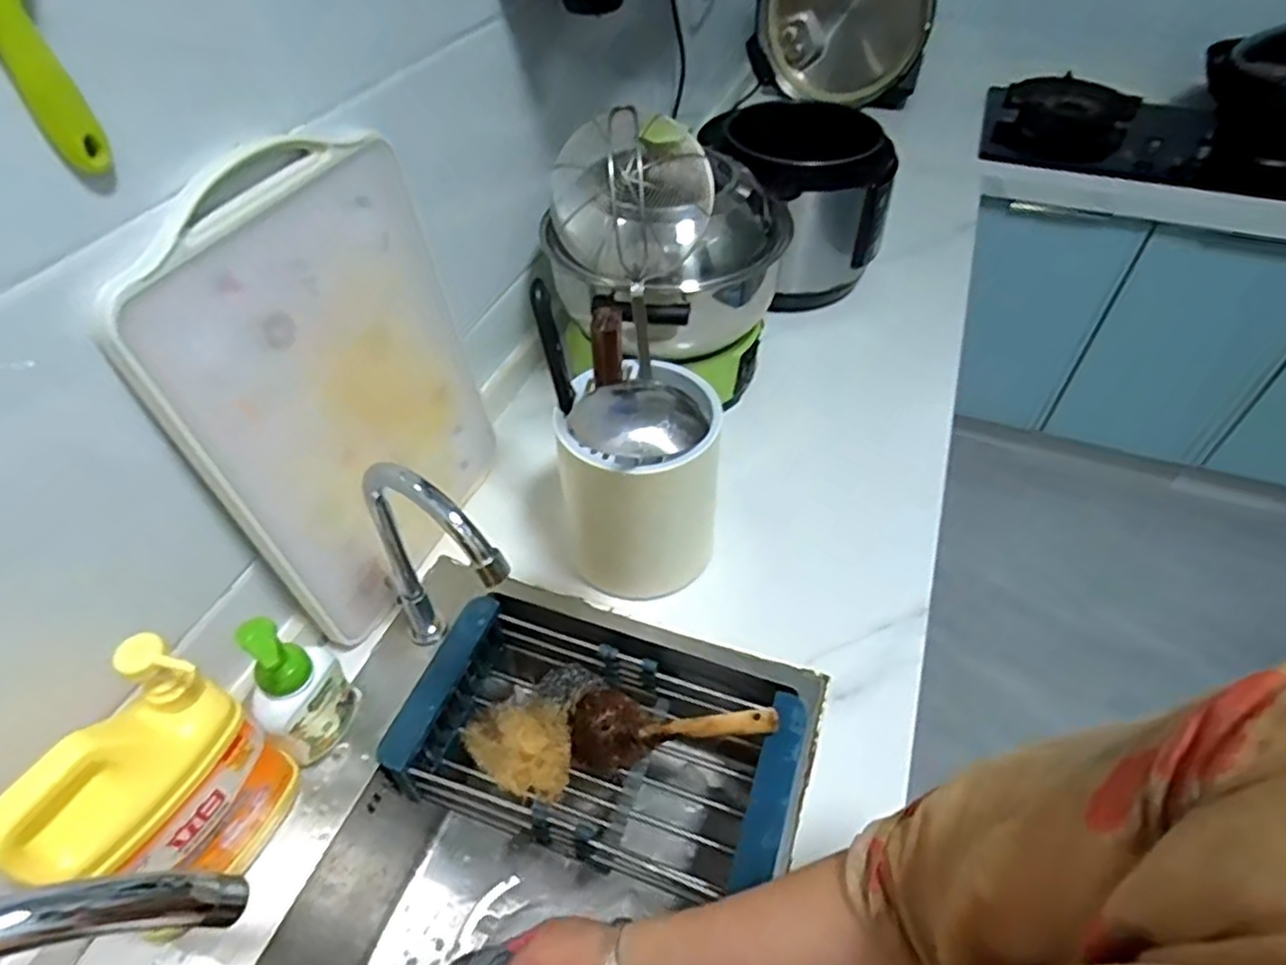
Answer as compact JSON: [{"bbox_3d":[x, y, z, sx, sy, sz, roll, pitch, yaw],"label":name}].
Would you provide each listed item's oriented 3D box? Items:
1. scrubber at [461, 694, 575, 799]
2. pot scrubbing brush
[{"bbox_3d":[-0.121,0.263,0.721,0.124,0.042,0.089,32,55,27],"label":"scrubber"},{"bbox_3d":[0.033,0.240,0.703,0.206,0.062,0.084,-10,43,23],"label":"pot scrubbing brush"}]

